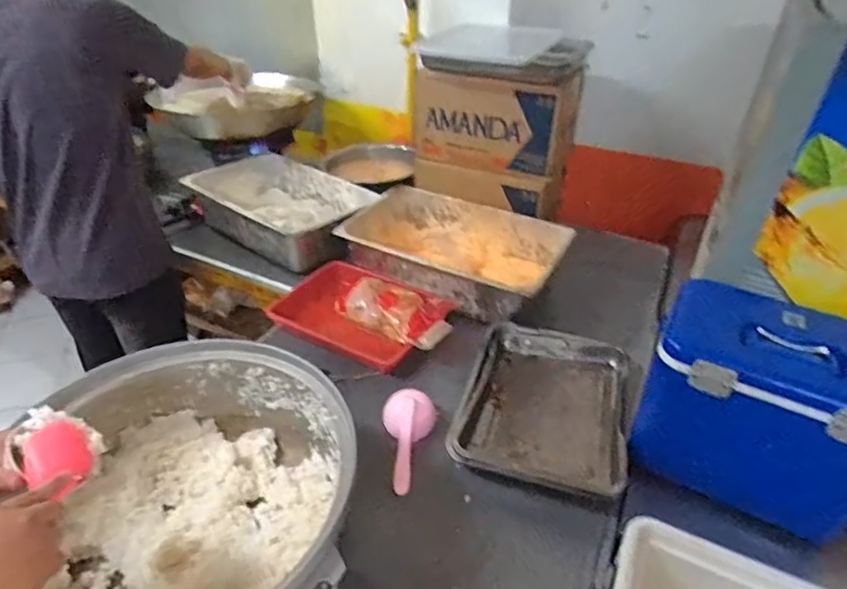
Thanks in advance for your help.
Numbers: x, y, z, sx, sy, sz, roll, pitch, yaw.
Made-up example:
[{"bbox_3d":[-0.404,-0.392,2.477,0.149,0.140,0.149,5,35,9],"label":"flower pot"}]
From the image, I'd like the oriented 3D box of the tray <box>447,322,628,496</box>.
[{"bbox_3d":[0.229,0.183,1.000,0.278,0.054,0.373,12,37,14],"label":"tray"}]

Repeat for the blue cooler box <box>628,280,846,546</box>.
[{"bbox_3d":[0.514,0.171,0.828,0.307,0.269,0.212,18,39,21],"label":"blue cooler box"}]

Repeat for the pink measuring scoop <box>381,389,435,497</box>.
[{"bbox_3d":[-0.016,0.245,0.933,0.092,0.060,0.183,-5,36,-9],"label":"pink measuring scoop"}]

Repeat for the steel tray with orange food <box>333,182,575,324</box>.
[{"bbox_3d":[0.068,-0.098,1.367,0.520,0.157,0.326,21,40,25],"label":"steel tray with orange food"}]

